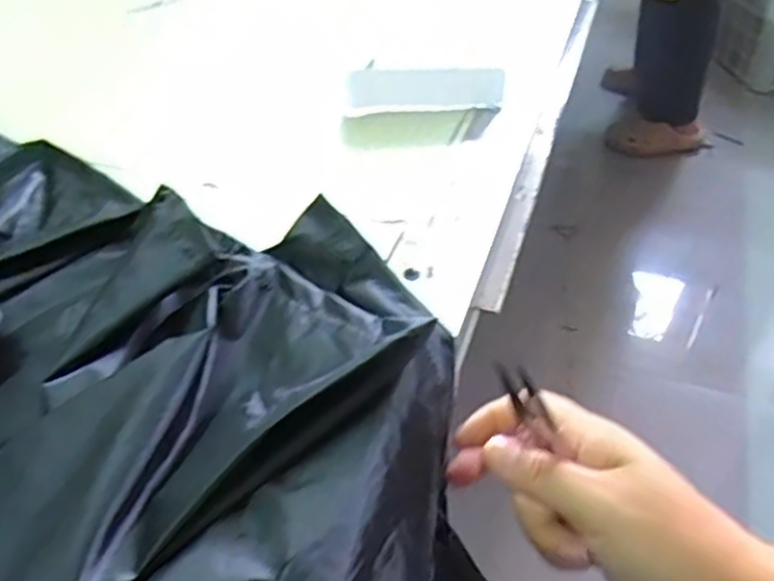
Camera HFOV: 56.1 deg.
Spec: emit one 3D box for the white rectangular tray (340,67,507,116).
[{"bbox_3d":[0.027,-0.142,0.509,0.110,0.029,0.008,-4,13,-6],"label":"white rectangular tray"}]

